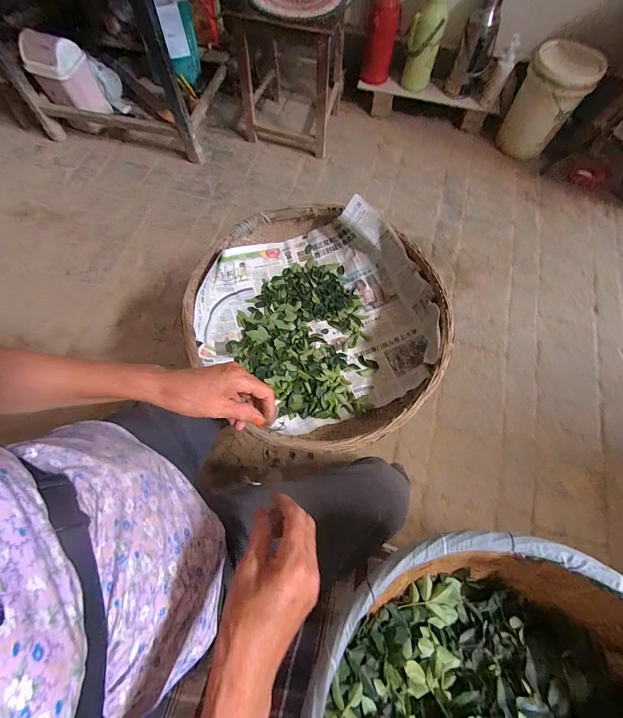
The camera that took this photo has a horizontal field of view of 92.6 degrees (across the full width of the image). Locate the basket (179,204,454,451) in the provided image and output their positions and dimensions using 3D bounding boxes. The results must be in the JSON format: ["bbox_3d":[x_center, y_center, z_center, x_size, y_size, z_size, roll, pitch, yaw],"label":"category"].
[{"bbox_3d":[0.018,-0.103,0.731,0.580,0.144,0.541,0,72,0],"label":"basket"}]

